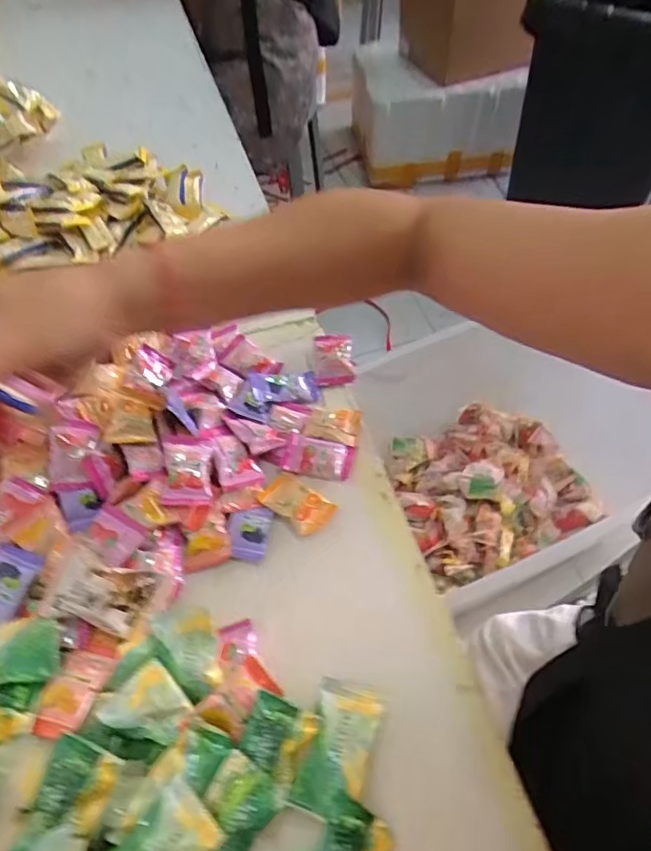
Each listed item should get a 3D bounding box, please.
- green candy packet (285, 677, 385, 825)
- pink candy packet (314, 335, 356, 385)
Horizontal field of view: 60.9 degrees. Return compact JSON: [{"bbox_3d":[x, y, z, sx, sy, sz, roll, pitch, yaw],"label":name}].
[{"bbox_3d":[0.010,0.188,0.322,0.042,0.008,0.068,17,53,7],"label":"green candy packet"},{"bbox_3d":[0.008,-0.060,0.497,0.032,0.011,0.055,1,53,-5],"label":"pink candy packet"}]

